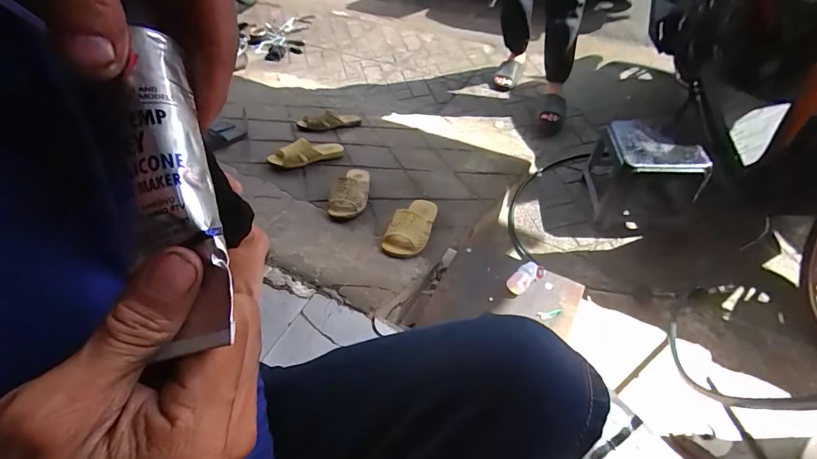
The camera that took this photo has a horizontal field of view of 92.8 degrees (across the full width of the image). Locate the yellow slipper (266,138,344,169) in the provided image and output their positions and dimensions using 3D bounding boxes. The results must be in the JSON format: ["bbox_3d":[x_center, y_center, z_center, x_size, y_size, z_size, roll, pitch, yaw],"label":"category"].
[{"bbox_3d":[-0.330,-0.259,1.275,0.251,0.058,0.099,-19,49,-28],"label":"yellow slipper"}]

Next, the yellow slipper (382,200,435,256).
[{"bbox_3d":[0.014,-0.020,0.985,0.097,0.059,0.234,15,41,18],"label":"yellow slipper"}]

